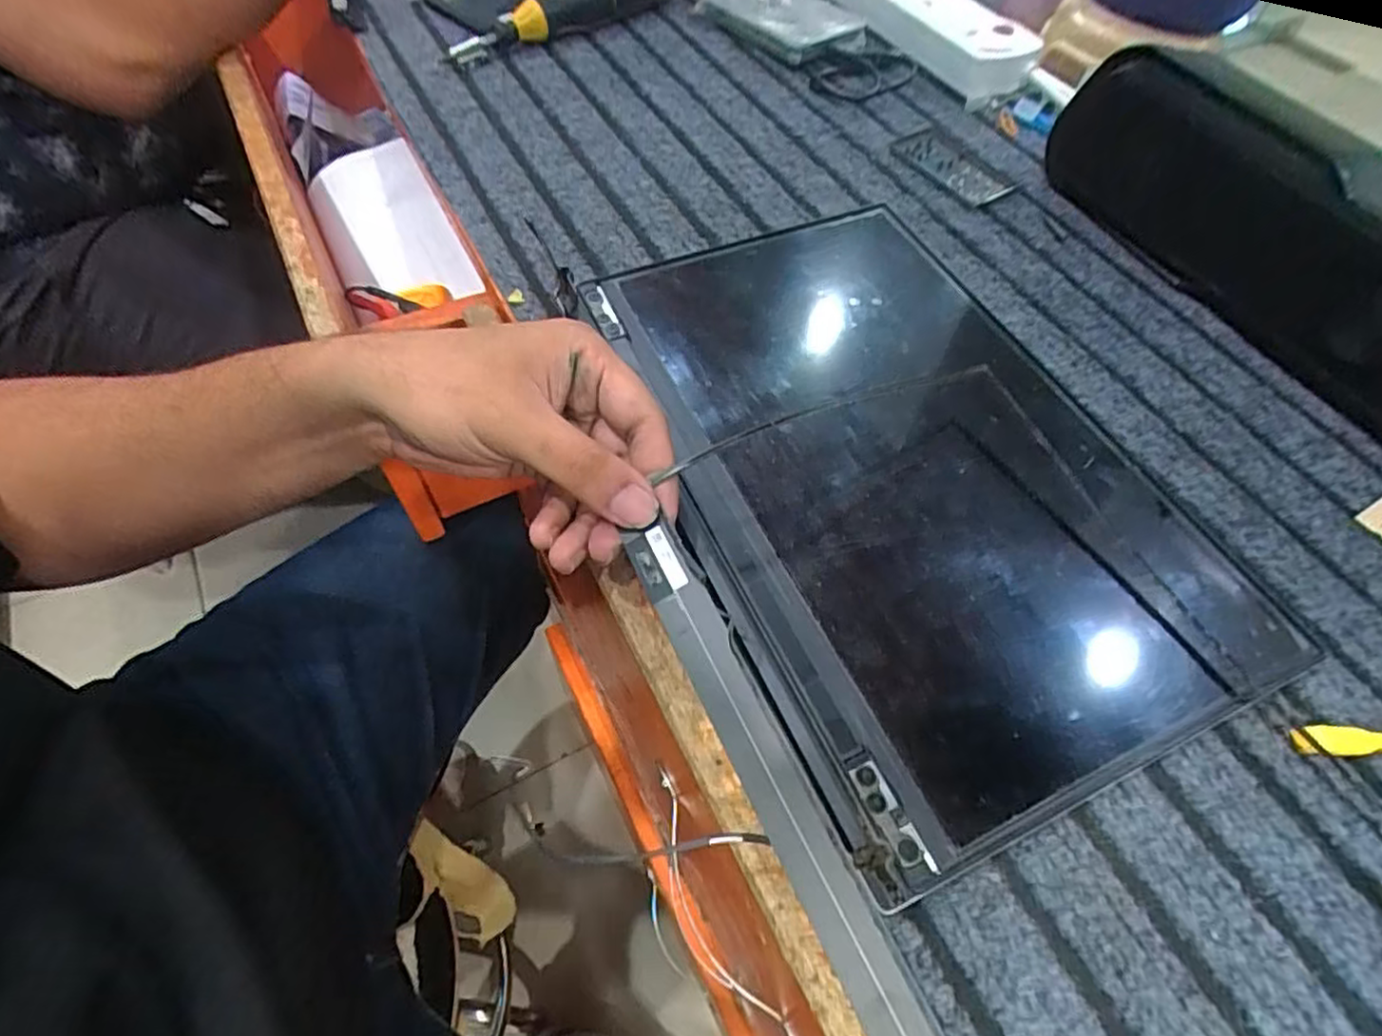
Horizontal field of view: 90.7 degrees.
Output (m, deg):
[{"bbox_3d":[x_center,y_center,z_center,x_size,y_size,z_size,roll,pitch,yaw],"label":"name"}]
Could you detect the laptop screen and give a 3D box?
[{"bbox_3d":[0.094,-0.031,0.316,0.213,0.011,0.316,-19,61,-15],"label":"laptop screen"}]

